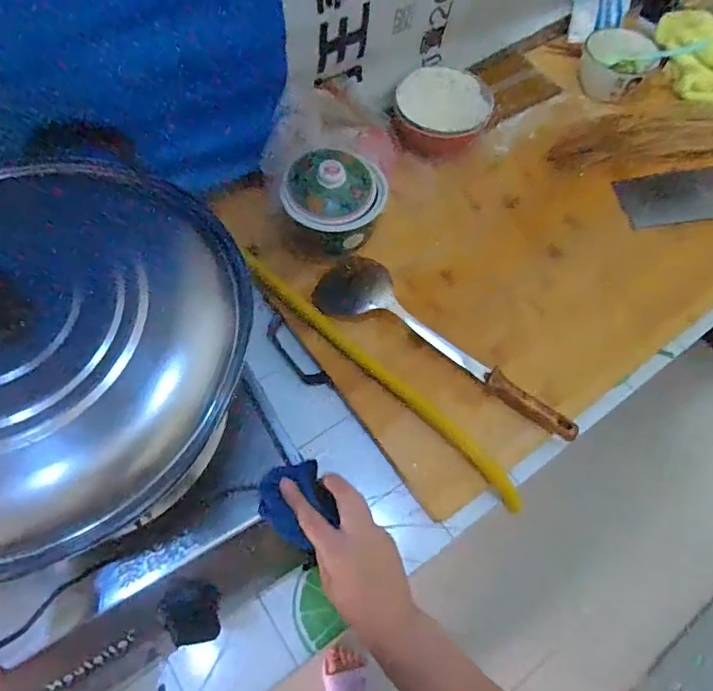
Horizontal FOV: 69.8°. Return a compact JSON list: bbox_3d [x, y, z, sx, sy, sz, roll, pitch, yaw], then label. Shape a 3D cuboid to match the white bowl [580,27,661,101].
[{"bbox_3d":[0.416,-0.453,0.825,0.109,0.052,0.118,1,64,-2],"label":"white bowl"}]

